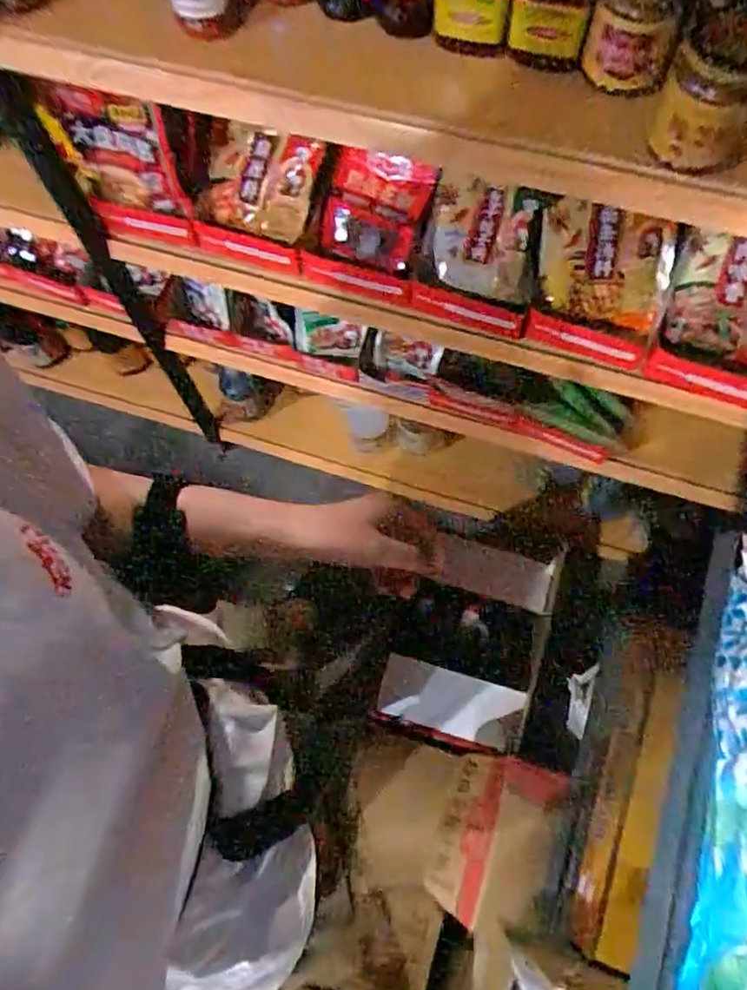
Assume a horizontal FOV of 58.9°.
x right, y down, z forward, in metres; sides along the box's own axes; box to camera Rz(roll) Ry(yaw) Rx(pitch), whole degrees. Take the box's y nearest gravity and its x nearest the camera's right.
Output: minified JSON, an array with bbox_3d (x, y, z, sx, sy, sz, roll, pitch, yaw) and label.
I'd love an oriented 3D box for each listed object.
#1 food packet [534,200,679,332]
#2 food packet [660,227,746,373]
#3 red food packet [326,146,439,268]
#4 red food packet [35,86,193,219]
[{"bbox_3d":[0.281,-0.275,0.813,0.168,0.158,0.050,1,42,-1],"label":"food packet"},{"bbox_3d":[0.445,-0.235,0.808,0.158,0.033,0.150,16,98,9],"label":"food packet"},{"bbox_3d":[0.005,-0.374,0.864,0.136,0.157,0.055,13,70,7],"label":"red food packet"},{"bbox_3d":[-0.336,-0.437,0.844,0.179,0.152,0.047,27,72,12],"label":"red food packet"}]

